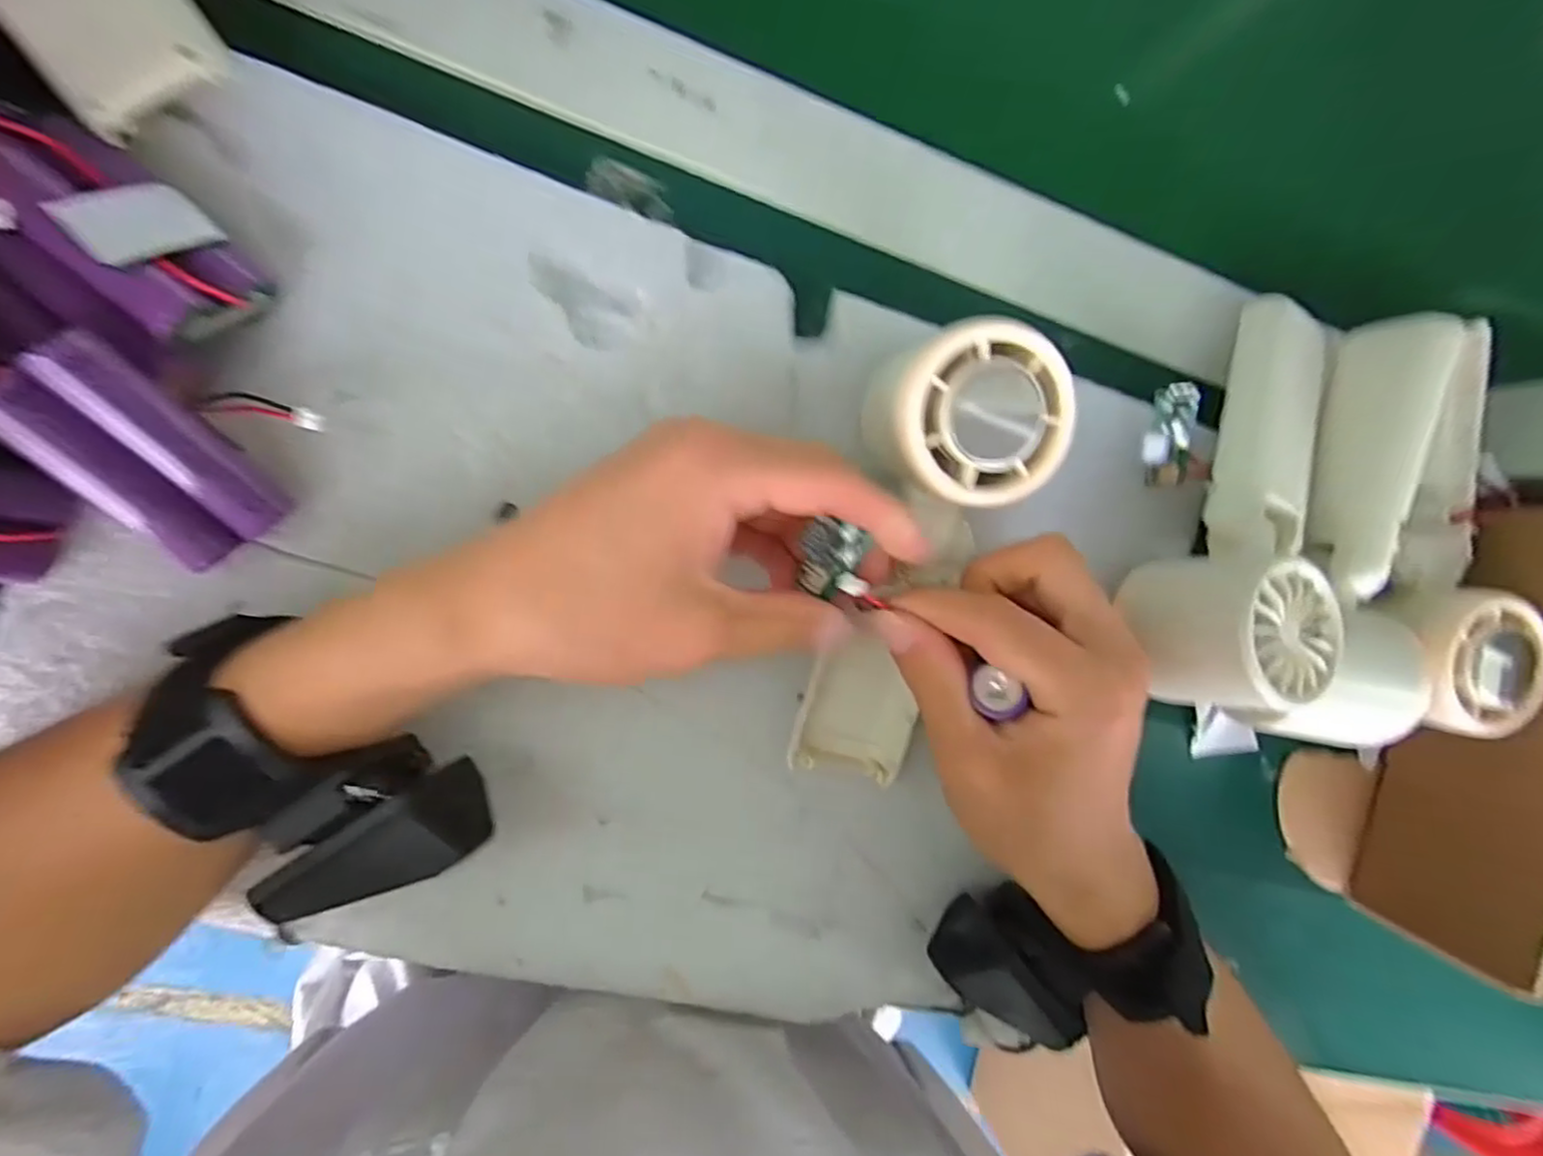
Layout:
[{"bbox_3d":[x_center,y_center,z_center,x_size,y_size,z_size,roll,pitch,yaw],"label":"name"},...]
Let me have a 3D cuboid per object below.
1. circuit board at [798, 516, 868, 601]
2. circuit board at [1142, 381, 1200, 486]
[{"bbox_3d":[0.020,-0.006,0.218,0.020,0.013,0.024,2,95,-9],"label":"circuit board"},{"bbox_3d":[0.153,-0.054,0.262,0.020,0.012,0.039,-8,114,-8],"label":"circuit board"}]

